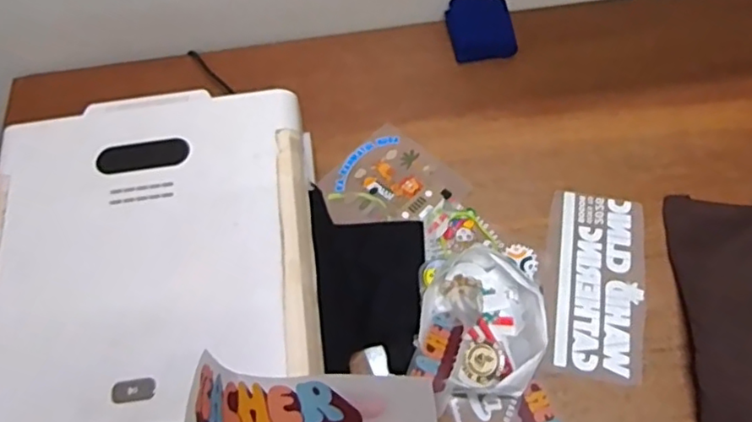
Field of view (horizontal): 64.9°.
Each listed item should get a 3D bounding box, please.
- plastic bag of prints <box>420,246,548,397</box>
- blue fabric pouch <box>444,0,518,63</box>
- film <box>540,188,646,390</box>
[{"bbox_3d":[0.148,0.150,0.823,0.161,0.043,0.196,8,65,7],"label":"plastic bag of prints"},{"bbox_3d":[0.186,-0.329,1.055,0.112,0.020,0.125,-7,80,0],"label":"blue fabric pouch"},{"bbox_3d":[0.319,0.100,0.863,0.140,0.006,0.280,10,65,8],"label":"film"}]

